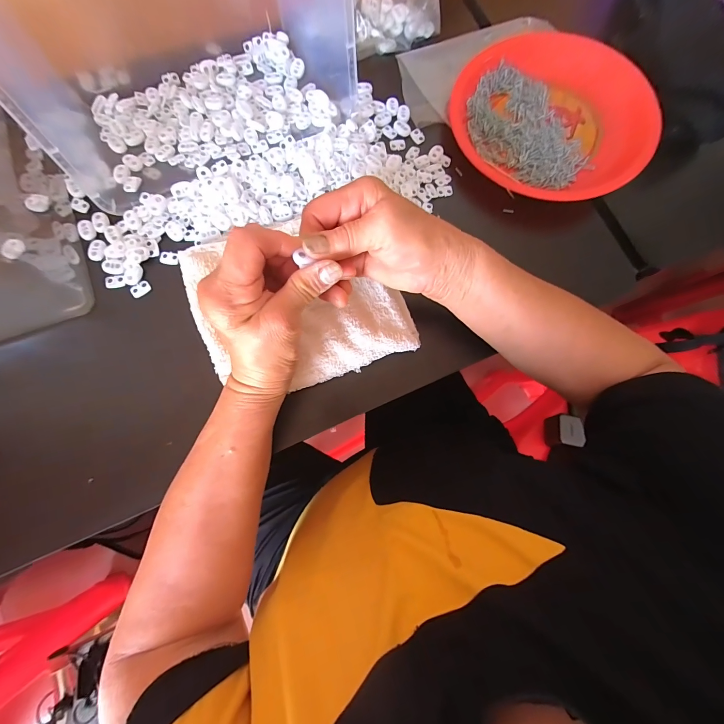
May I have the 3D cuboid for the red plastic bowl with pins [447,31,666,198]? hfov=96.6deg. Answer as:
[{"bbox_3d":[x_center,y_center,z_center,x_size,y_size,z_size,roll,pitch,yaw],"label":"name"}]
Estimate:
[{"bbox_3d":[0.222,-0.288,0.373,0.197,0.028,0.219,-43,82,-10],"label":"red plastic bowl with pins"}]

